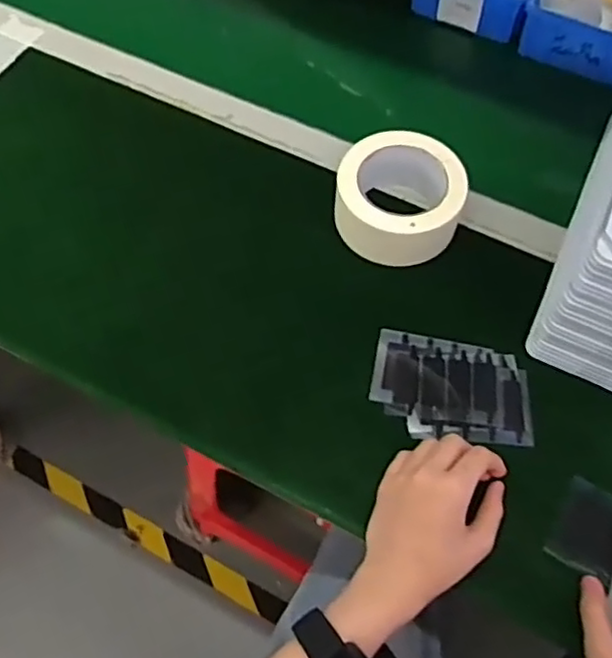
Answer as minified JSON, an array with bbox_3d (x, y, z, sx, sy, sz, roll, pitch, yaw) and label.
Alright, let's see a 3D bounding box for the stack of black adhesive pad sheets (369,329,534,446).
[{"bbox_3d":[0.118,0.047,0.534,0.125,0.006,0.088,9,62,4],"label":"stack of black adhesive pad sheets"}]

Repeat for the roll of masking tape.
[{"bbox_3d":[0.083,-0.117,0.590,0.108,0.057,0.104,1,62,-1],"label":"roll of masking tape"}]

